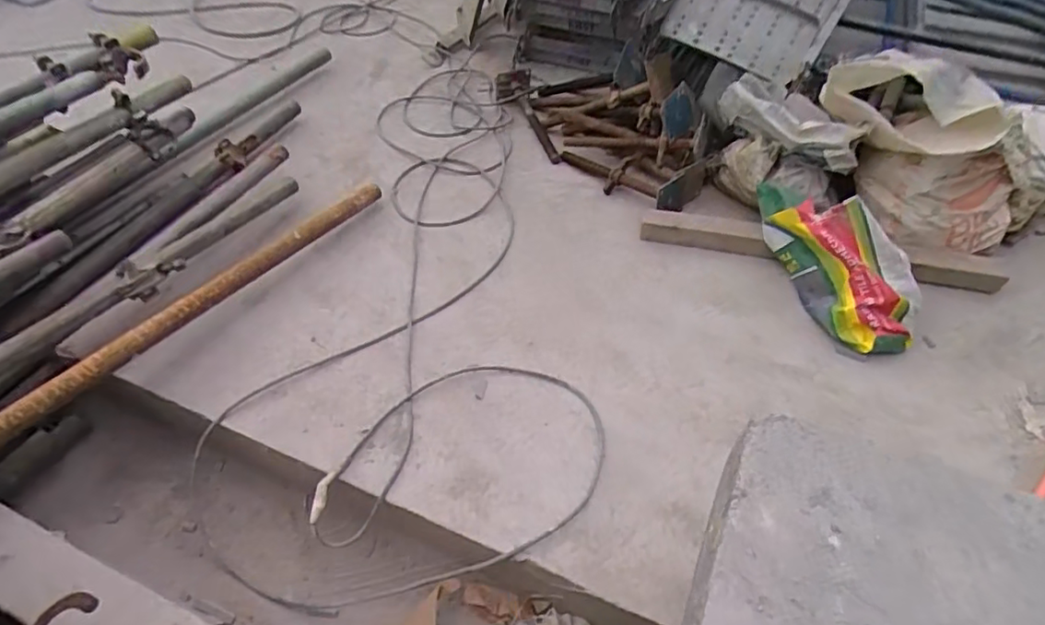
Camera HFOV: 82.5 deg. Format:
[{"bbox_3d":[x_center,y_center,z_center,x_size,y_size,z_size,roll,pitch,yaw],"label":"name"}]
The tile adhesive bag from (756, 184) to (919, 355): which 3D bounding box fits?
[{"bbox_3d":[0.708,-0.125,1.359,0.167,0.204,0.482,-23,66,-21],"label":"tile adhesive bag"}]

